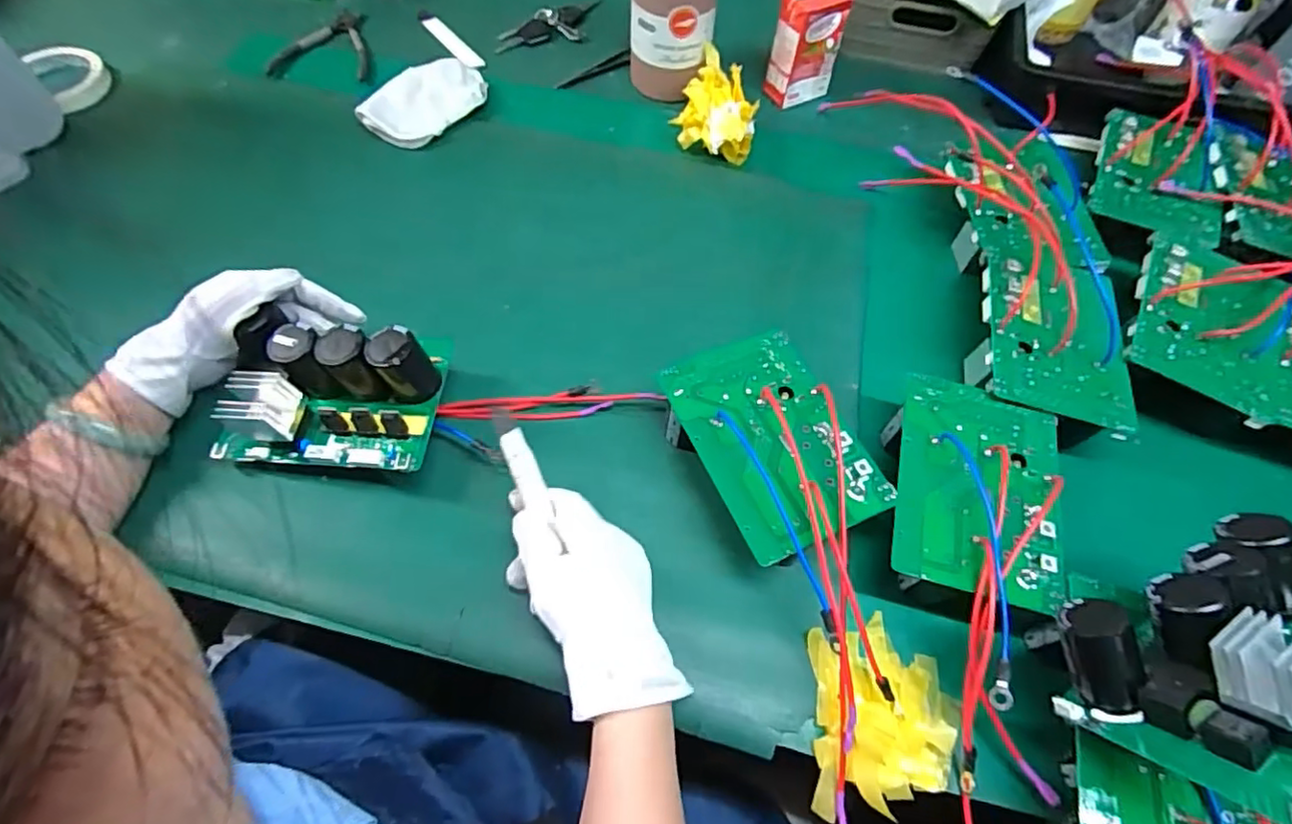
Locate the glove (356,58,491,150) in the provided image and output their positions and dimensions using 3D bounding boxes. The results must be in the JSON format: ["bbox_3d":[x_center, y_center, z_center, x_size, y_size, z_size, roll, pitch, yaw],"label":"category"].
[{"bbox_3d":[-0.230,-0.325,0.662,0.064,0.039,0.131,39,66,18],"label":"glove"}]

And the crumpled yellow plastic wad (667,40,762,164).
[{"bbox_3d":[0.074,-0.318,0.656,0.087,0.059,0.118,11,61,3],"label":"crumpled yellow plastic wad"}]

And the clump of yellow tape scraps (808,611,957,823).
[{"bbox_3d":[0.151,0.190,0.390,0.085,0.035,0.111,4,61,0],"label":"clump of yellow tape scraps"}]

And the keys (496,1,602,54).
[{"bbox_3d":[-0.114,-0.476,0.761,0.152,0.020,0.067,-27,65,-16],"label":"keys"}]

